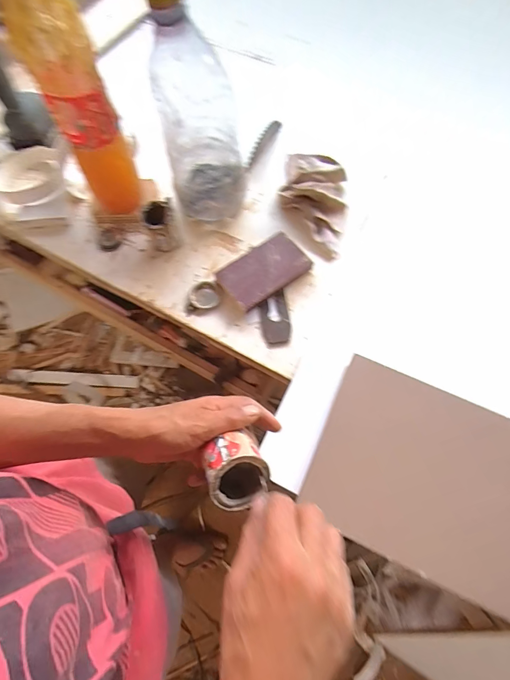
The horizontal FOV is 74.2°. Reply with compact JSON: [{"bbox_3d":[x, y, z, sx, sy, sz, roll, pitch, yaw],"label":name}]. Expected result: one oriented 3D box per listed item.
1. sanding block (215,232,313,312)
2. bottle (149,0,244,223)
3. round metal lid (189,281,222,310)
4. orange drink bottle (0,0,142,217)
[{"bbox_3d":[0.015,-0.107,0.525,0.134,0.020,0.078,-35,72,-14],"label":"sanding block"},{"bbox_3d":[-0.074,-0.296,0.460,0.103,0.276,0.092,-11,68,-5],"label":"bottle"},{"bbox_3d":[-0.076,-0.071,0.518,0.047,0.010,0.048,0,67,0],"label":"round metal lid"},{"bbox_3d":[-0.216,-0.284,0.432,0.075,0.293,0.060,-22,69,-9],"label":"orange drink bottle"}]

